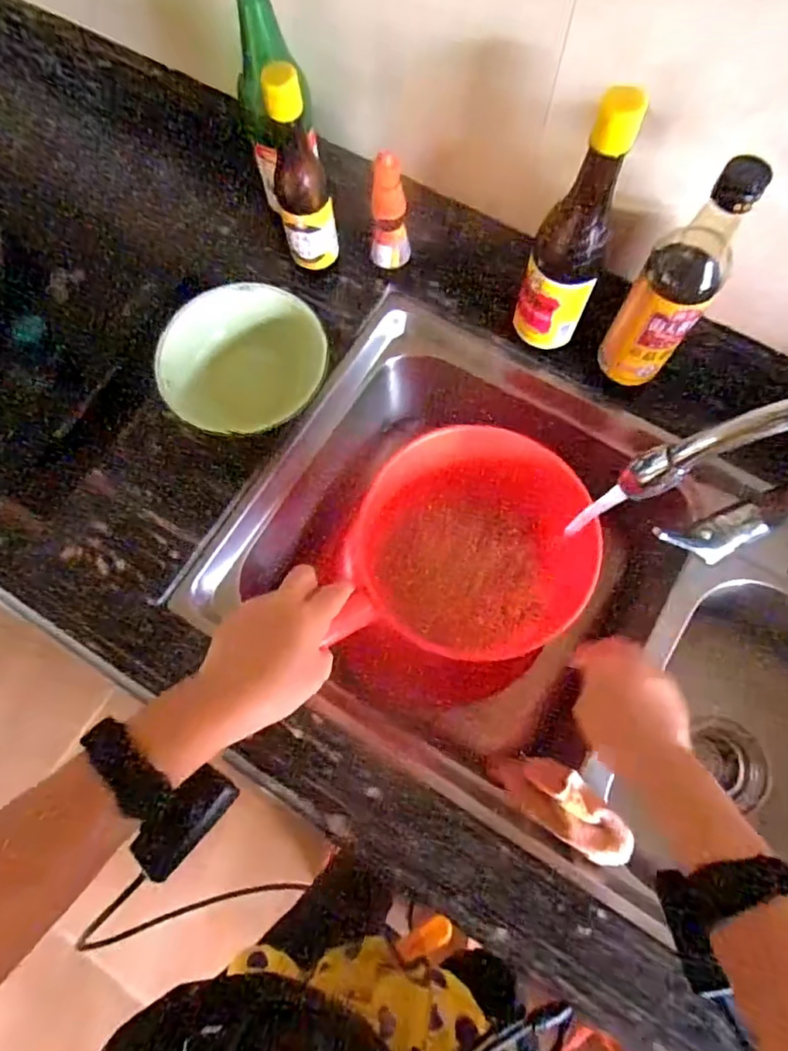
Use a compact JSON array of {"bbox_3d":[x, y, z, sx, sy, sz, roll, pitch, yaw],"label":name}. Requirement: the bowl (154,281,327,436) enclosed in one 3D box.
[{"bbox_3d":[-0.154,-0.171,0.612,0.167,0.065,0.149,7,75,3],"label":"bowl"}]

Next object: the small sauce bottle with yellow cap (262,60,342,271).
[{"bbox_3d":[-0.090,-0.335,0.563,0.052,0.191,0.045,-10,74,-1],"label":"small sauce bottle with yellow cap"}]

